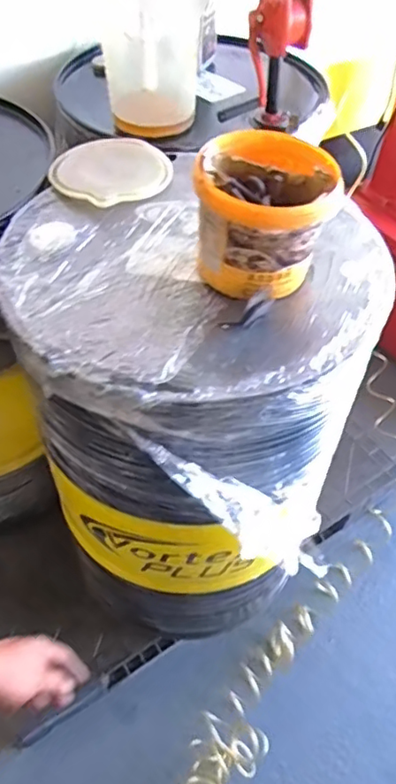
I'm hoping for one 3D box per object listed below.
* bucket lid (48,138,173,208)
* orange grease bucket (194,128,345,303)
[{"bbox_3d":[-0.143,-0.366,0.945,0.189,0.026,0.189,0,49,0],"label":"bucket lid"},{"bbox_3d":[0.088,-0.234,0.760,0.167,0.149,0.166,5,49,5],"label":"orange grease bucket"}]

